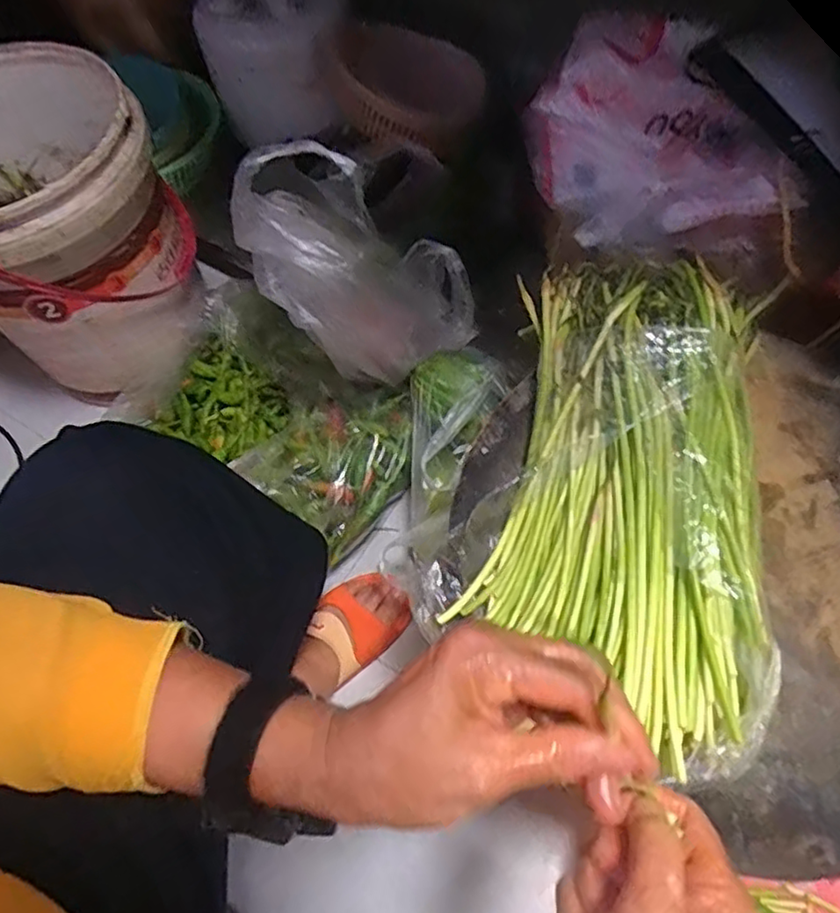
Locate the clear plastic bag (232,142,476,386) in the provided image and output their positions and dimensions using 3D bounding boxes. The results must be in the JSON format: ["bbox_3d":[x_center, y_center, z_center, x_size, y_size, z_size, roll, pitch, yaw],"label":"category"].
[{"bbox_3d":[-0.067,-0.211,0.695,0.214,0.250,0.136,-24,64,-9],"label":"clear plastic bag"}]

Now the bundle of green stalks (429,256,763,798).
[{"bbox_3d":[0.161,0.010,0.491,0.196,0.075,0.369,15,65,11],"label":"bundle of green stalks"}]

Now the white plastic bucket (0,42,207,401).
[{"bbox_3d":[-0.472,-0.282,0.831,0.287,0.358,0.342,-38,67,-15],"label":"white plastic bucket"}]

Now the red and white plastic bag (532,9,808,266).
[{"bbox_3d":[0.212,-0.291,0.590,0.153,0.117,0.243,-27,64,-10],"label":"red and white plastic bag"}]

